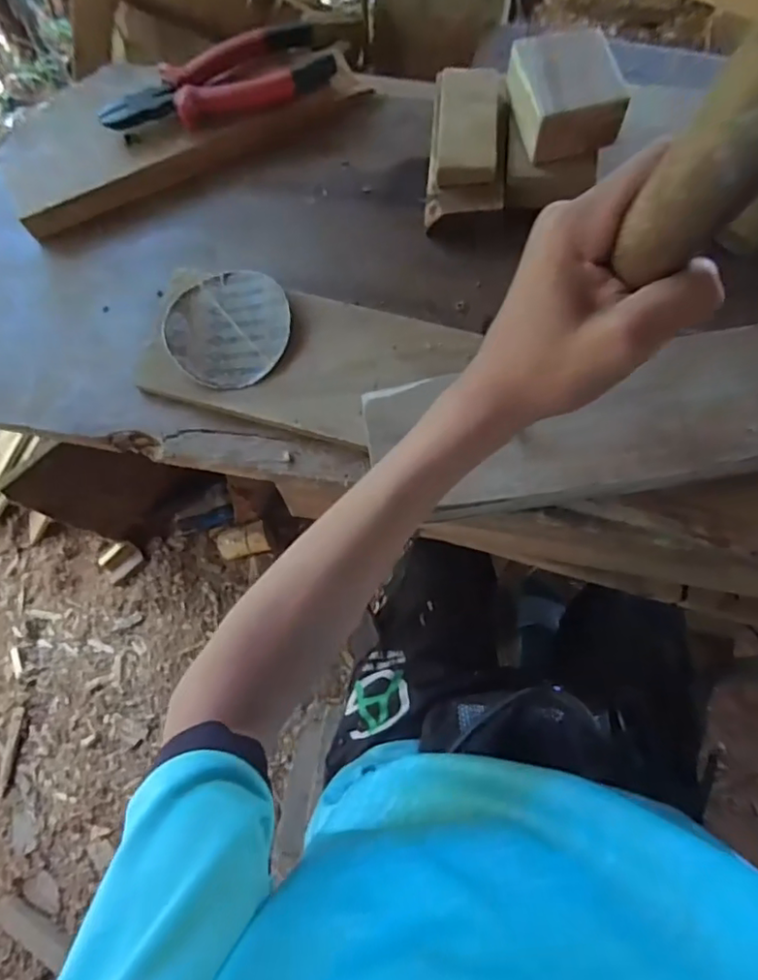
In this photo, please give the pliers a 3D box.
[{"bbox_3d":[-0.132,-0.333,0.474,0.184,0.024,0.083,-24,75,-6],"label":"pliers"}]

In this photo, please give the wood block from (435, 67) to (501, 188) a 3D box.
[{"bbox_3d":[0.068,-0.273,0.437,0.048,0.014,0.099,2,74,2],"label":"wood block"}]

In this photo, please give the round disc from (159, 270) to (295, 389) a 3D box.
[{"bbox_3d":[-0.107,-0.117,0.418,0.086,0.007,0.089,-1,76,4],"label":"round disc"}]

